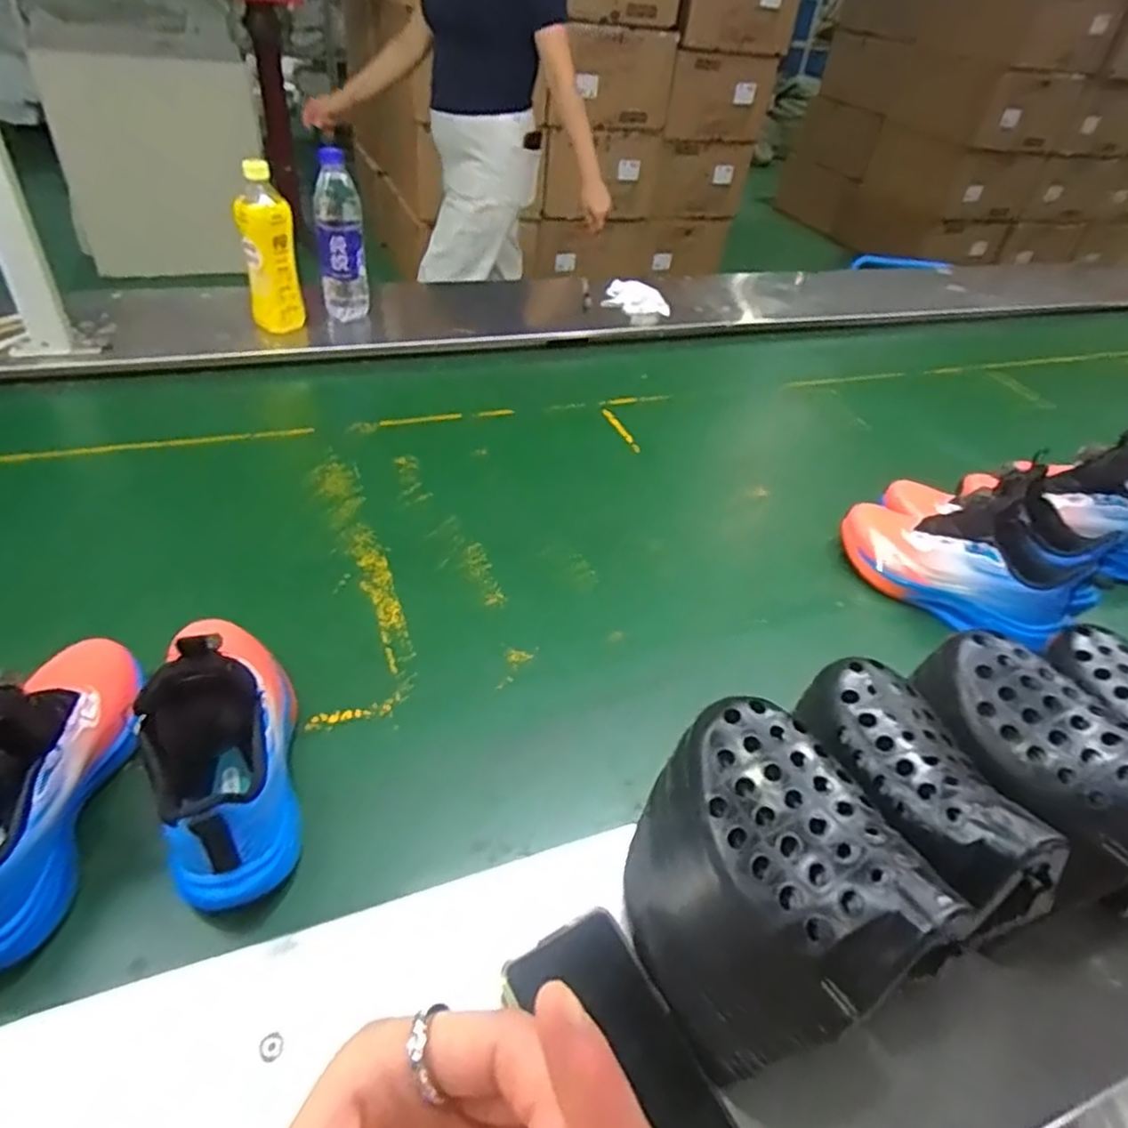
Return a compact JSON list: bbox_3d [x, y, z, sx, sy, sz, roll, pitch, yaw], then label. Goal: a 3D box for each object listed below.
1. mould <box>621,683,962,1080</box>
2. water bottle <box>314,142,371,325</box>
[{"bbox_3d":[0.098,0.167,0.365,0.079,0.169,0.138,-12,46,-20],"label":"mould"},{"bbox_3d":[-0.334,-0.490,1.066,0.063,0.214,0.059,-3,43,-11],"label":"water bottle"}]

